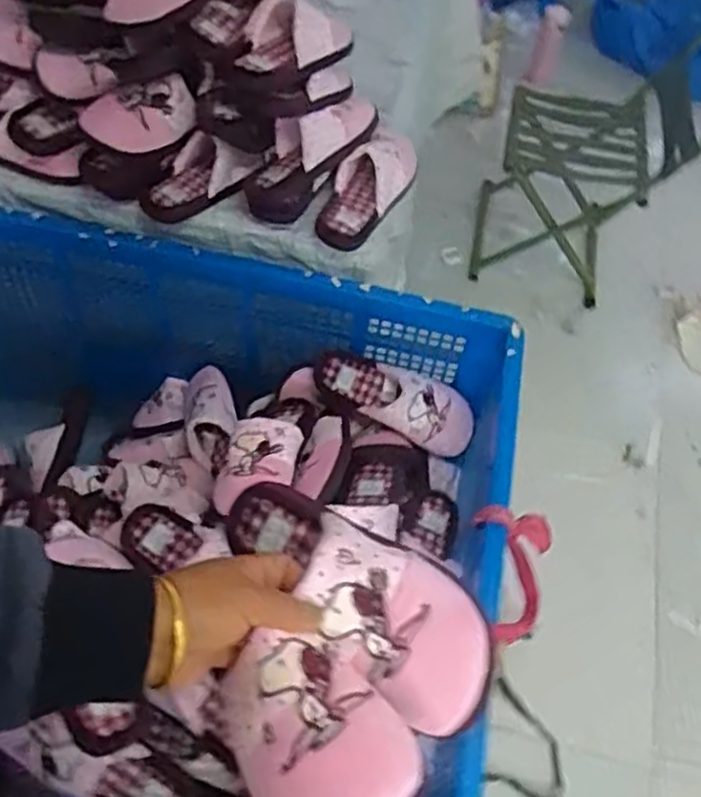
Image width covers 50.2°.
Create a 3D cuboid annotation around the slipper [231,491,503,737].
[{"bbox_3d":[-0.001,0.127,0.541,0.085,0.075,0.240,-38,55,-24],"label":"slipper"}]

